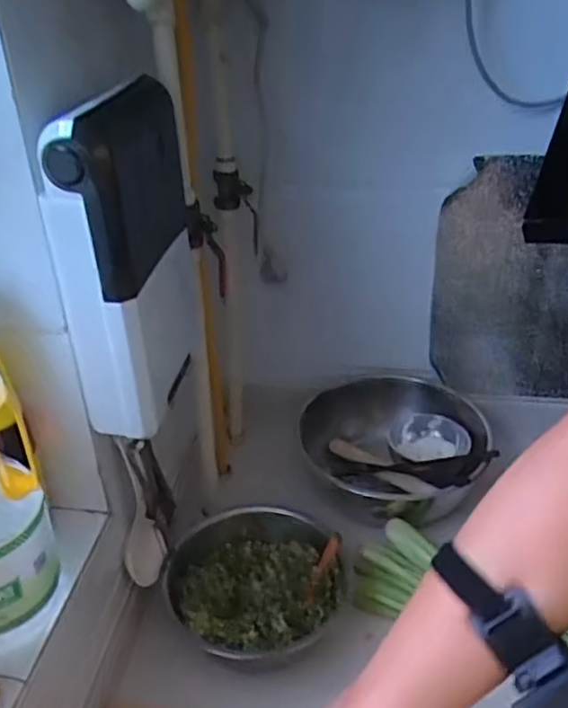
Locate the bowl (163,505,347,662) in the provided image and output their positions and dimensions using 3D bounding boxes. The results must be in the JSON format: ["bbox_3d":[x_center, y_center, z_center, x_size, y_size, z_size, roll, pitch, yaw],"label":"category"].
[{"bbox_3d":[-0.035,0.273,0.784,0.202,0.072,0.209,-1,32,1],"label":"bowl"}]

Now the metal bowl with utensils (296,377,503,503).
[{"bbox_3d":[0.160,0.143,0.993,0.270,0.101,0.290,-1,32,1],"label":"metal bowl with utensils"}]

